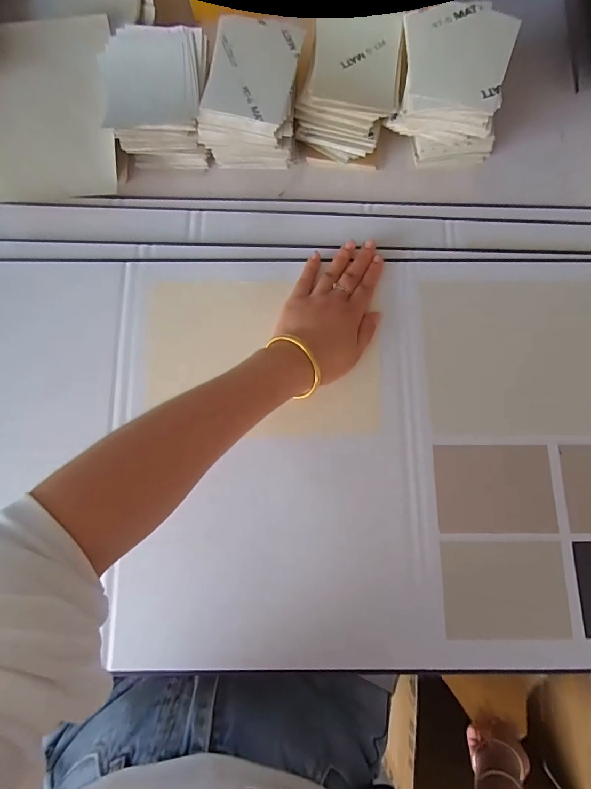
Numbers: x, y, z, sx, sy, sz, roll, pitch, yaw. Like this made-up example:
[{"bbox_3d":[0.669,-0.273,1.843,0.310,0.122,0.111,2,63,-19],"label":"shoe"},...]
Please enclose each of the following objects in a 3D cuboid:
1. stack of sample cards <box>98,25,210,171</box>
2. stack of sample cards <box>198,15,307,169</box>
[{"bbox_3d":[-0.149,-0.320,0.402,0.105,0.058,0.125,1,81,1],"label":"stack of sample cards"},{"bbox_3d":[-0.045,-0.314,0.397,0.094,0.078,0.119,9,81,2],"label":"stack of sample cards"}]

